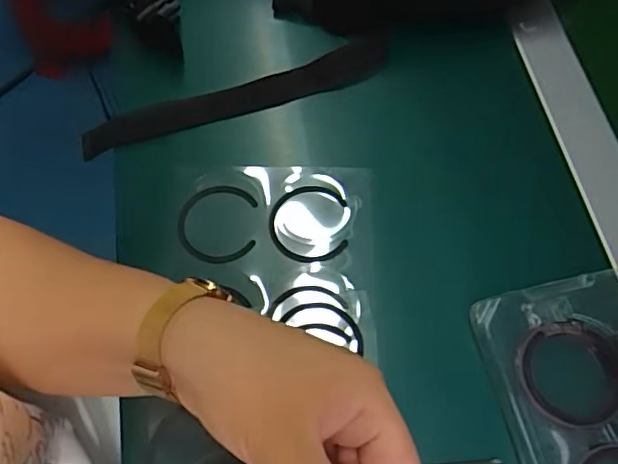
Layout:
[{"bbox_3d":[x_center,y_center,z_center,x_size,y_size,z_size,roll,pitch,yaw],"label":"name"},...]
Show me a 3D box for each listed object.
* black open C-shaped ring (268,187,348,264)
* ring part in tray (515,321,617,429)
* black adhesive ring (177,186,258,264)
[{"bbox_3d":[-0.001,-0.004,0.355,0.048,0.006,0.052,0,66,2],"label":"black open C-shaped ring"},{"bbox_3d":[0.144,0.076,0.301,0.061,0.004,0.055,-10,66,-2],"label":"ring part in tray"},{"bbox_3d":[-0.059,-0.006,0.353,0.049,0.004,0.054,1,66,3],"label":"black adhesive ring"}]

